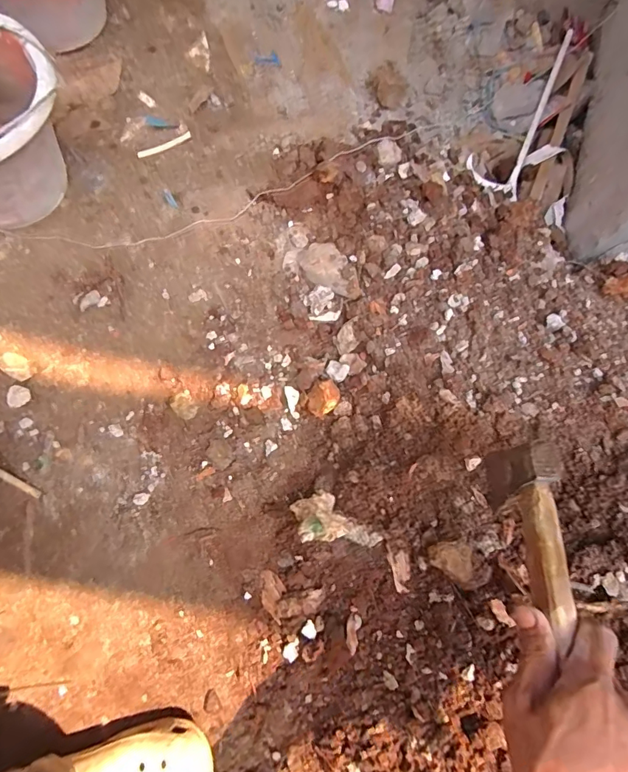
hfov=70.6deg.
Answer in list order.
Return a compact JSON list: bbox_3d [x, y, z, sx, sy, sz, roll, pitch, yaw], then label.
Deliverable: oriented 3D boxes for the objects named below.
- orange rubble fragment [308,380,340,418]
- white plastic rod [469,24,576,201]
[{"bbox_3d":[0.012,0.015,0.568,0.036,0.017,0.046,40,74,7],"label":"orange rubble fragment"},{"bbox_3d":[0.342,-0.451,0.721,0.094,0.041,0.315,25,77,5],"label":"white plastic rod"}]

